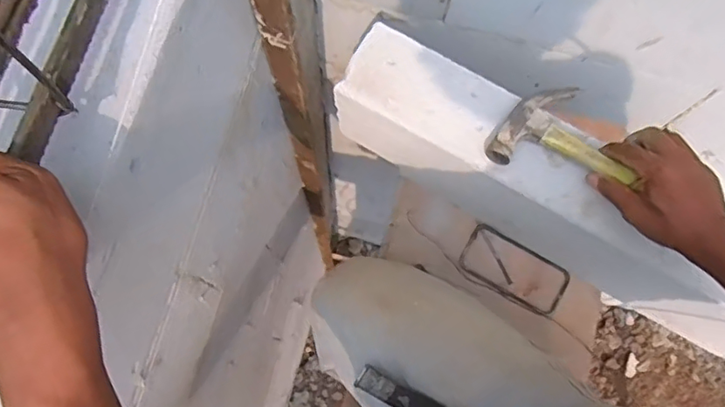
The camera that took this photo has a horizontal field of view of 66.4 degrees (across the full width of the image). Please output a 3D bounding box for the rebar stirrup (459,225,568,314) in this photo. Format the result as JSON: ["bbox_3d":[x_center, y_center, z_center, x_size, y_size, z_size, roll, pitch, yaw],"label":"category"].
[{"bbox_3d":[0.212,0.092,0.776,0.151,0.017,0.071,31,77,6],"label":"rebar stirrup"}]

